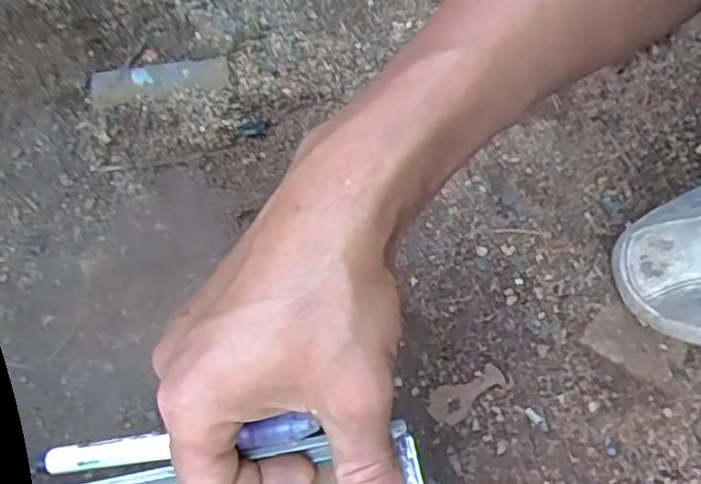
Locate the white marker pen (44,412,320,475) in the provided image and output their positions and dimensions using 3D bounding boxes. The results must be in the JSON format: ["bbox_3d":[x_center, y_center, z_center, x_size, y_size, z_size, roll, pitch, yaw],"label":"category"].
[{"bbox_3d":[-0.072,0.079,0.268,0.129,0.009,0.011,-13,58,24],"label":"white marker pen"}]

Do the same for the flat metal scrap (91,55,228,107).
[{"bbox_3d":[-0.141,-0.120,0.514,0.100,0.005,0.034,-8,61,-5],"label":"flat metal scrap"}]

